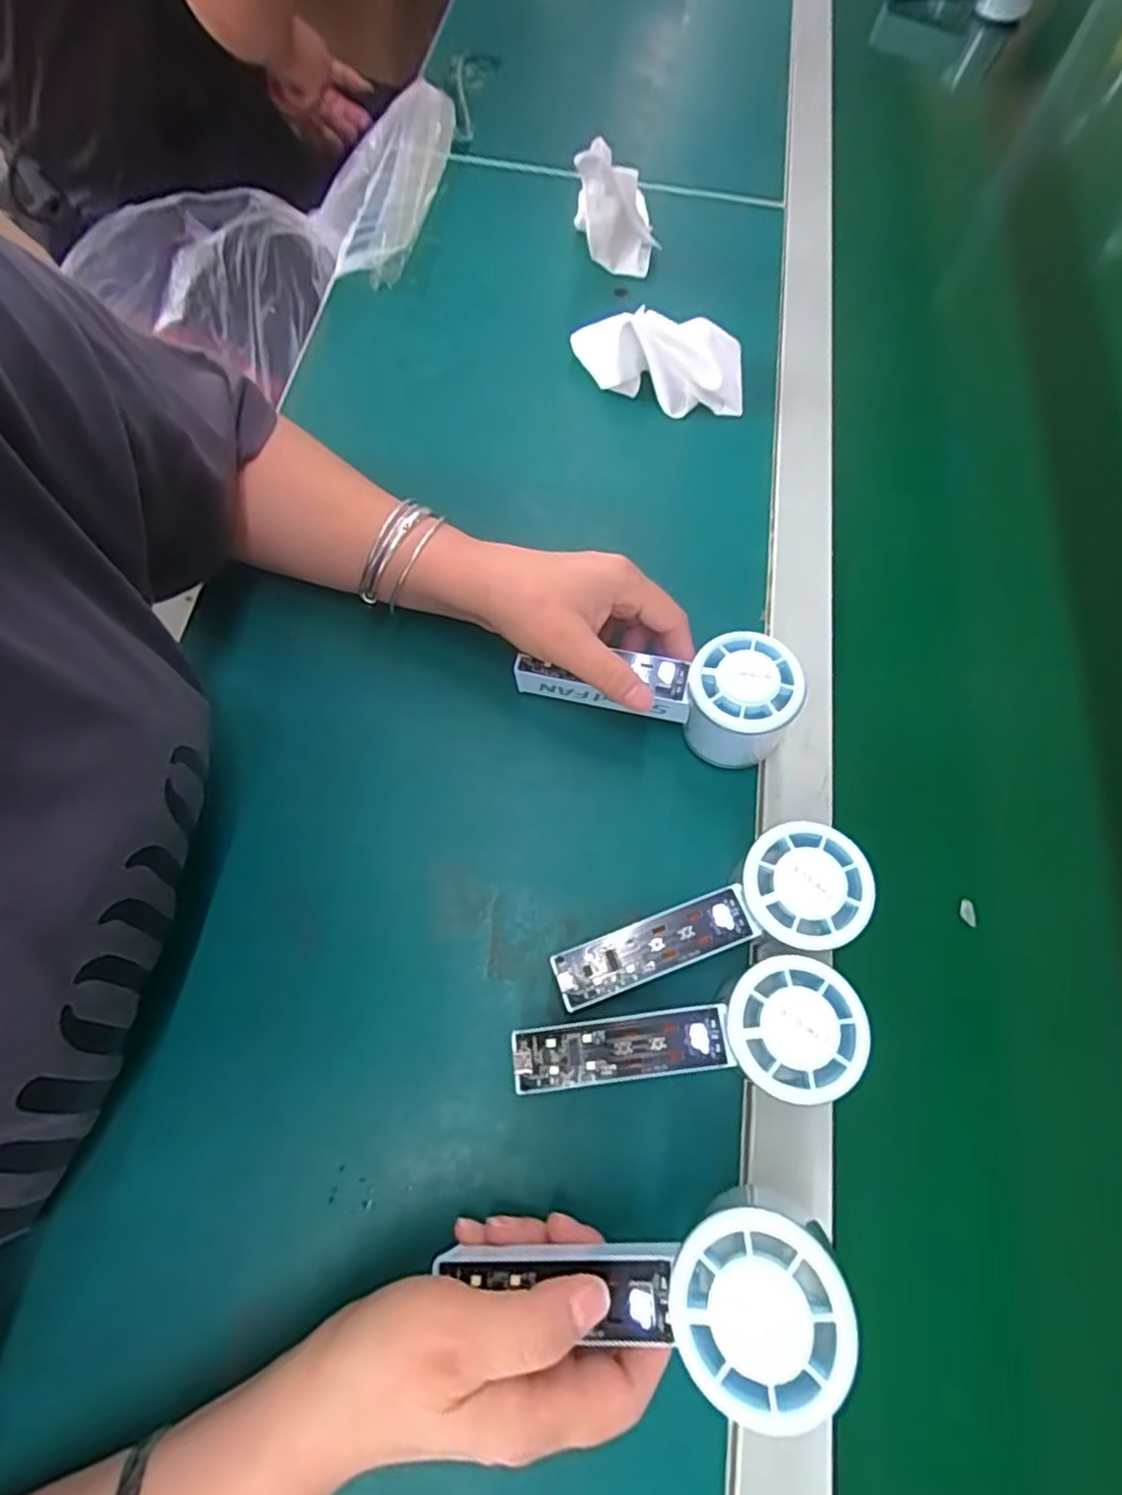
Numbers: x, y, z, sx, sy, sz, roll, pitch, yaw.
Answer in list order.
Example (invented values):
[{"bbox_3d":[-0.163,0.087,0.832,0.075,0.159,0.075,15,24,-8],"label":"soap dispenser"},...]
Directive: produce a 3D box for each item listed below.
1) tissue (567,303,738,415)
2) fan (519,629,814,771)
[{"bbox_3d":[0.069,-0.279,0.482,0.120,0.038,0.070,1,69,-2],"label":"tissue"},{"bbox_3d":[0.054,-0.040,0.370,0.147,0.059,0.051,21,70,5],"label":"fan"}]

